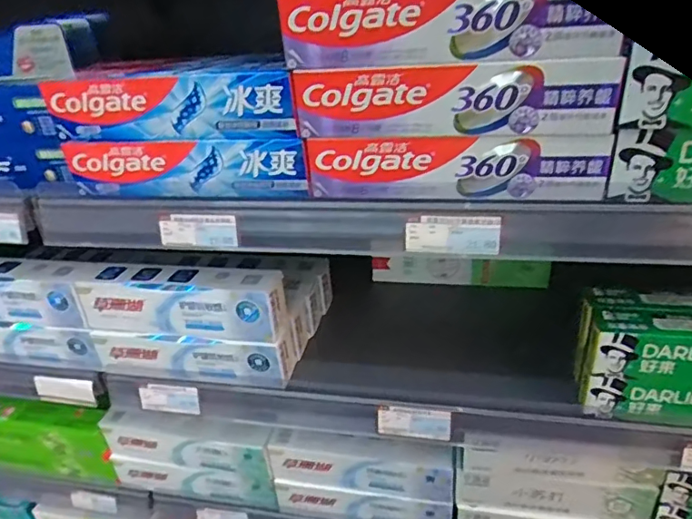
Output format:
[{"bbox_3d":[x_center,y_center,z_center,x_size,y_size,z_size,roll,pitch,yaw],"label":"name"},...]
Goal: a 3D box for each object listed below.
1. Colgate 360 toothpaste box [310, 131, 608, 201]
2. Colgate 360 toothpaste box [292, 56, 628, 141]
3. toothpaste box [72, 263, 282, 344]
[{"bbox_3d":[0.085,-0.081,0.421,0.226,0.054,0.048,1,30,10],"label":"Colgate 360 toothpaste box"},{"bbox_3d":[0.075,-0.118,0.386,0.224,0.053,0.036,4,31,15],"label":"Colgate 360 toothpaste box"},{"bbox_3d":[-0.177,0.044,0.566,0.220,0.065,0.047,2,31,12],"label":"toothpaste box"}]

